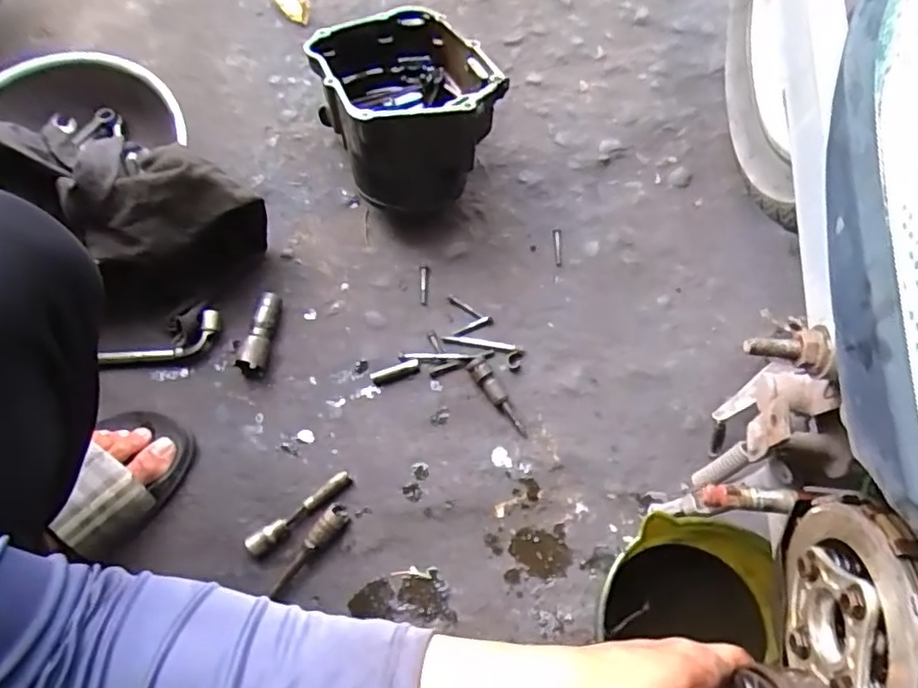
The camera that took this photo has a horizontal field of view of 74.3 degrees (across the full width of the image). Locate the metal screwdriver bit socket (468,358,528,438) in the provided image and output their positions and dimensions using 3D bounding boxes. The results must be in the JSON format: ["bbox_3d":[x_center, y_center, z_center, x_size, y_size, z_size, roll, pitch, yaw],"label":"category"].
[{"bbox_3d":[0.042,0.054,0.612,0.020,0.020,0.091,-35,86,-10],"label":"metal screwdriver bit socket"}]

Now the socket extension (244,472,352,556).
[{"bbox_3d":[-0.151,0.163,0.581,0.111,0.018,0.021,-33,74,-10],"label":"socket extension"}]

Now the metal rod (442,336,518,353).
[{"bbox_3d":[0.022,0.001,0.630,0.076,0.005,0.009,9,72,4],"label":"metal rod"}]

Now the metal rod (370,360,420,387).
[{"bbox_3d":[-0.065,0.031,0.625,0.050,0.009,0.014,-19,72,-5],"label":"metal rod"}]

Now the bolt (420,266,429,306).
[{"bbox_3d":[-0.038,-0.064,0.661,0.009,0.007,0.046,0,71,1],"label":"bolt"}]

